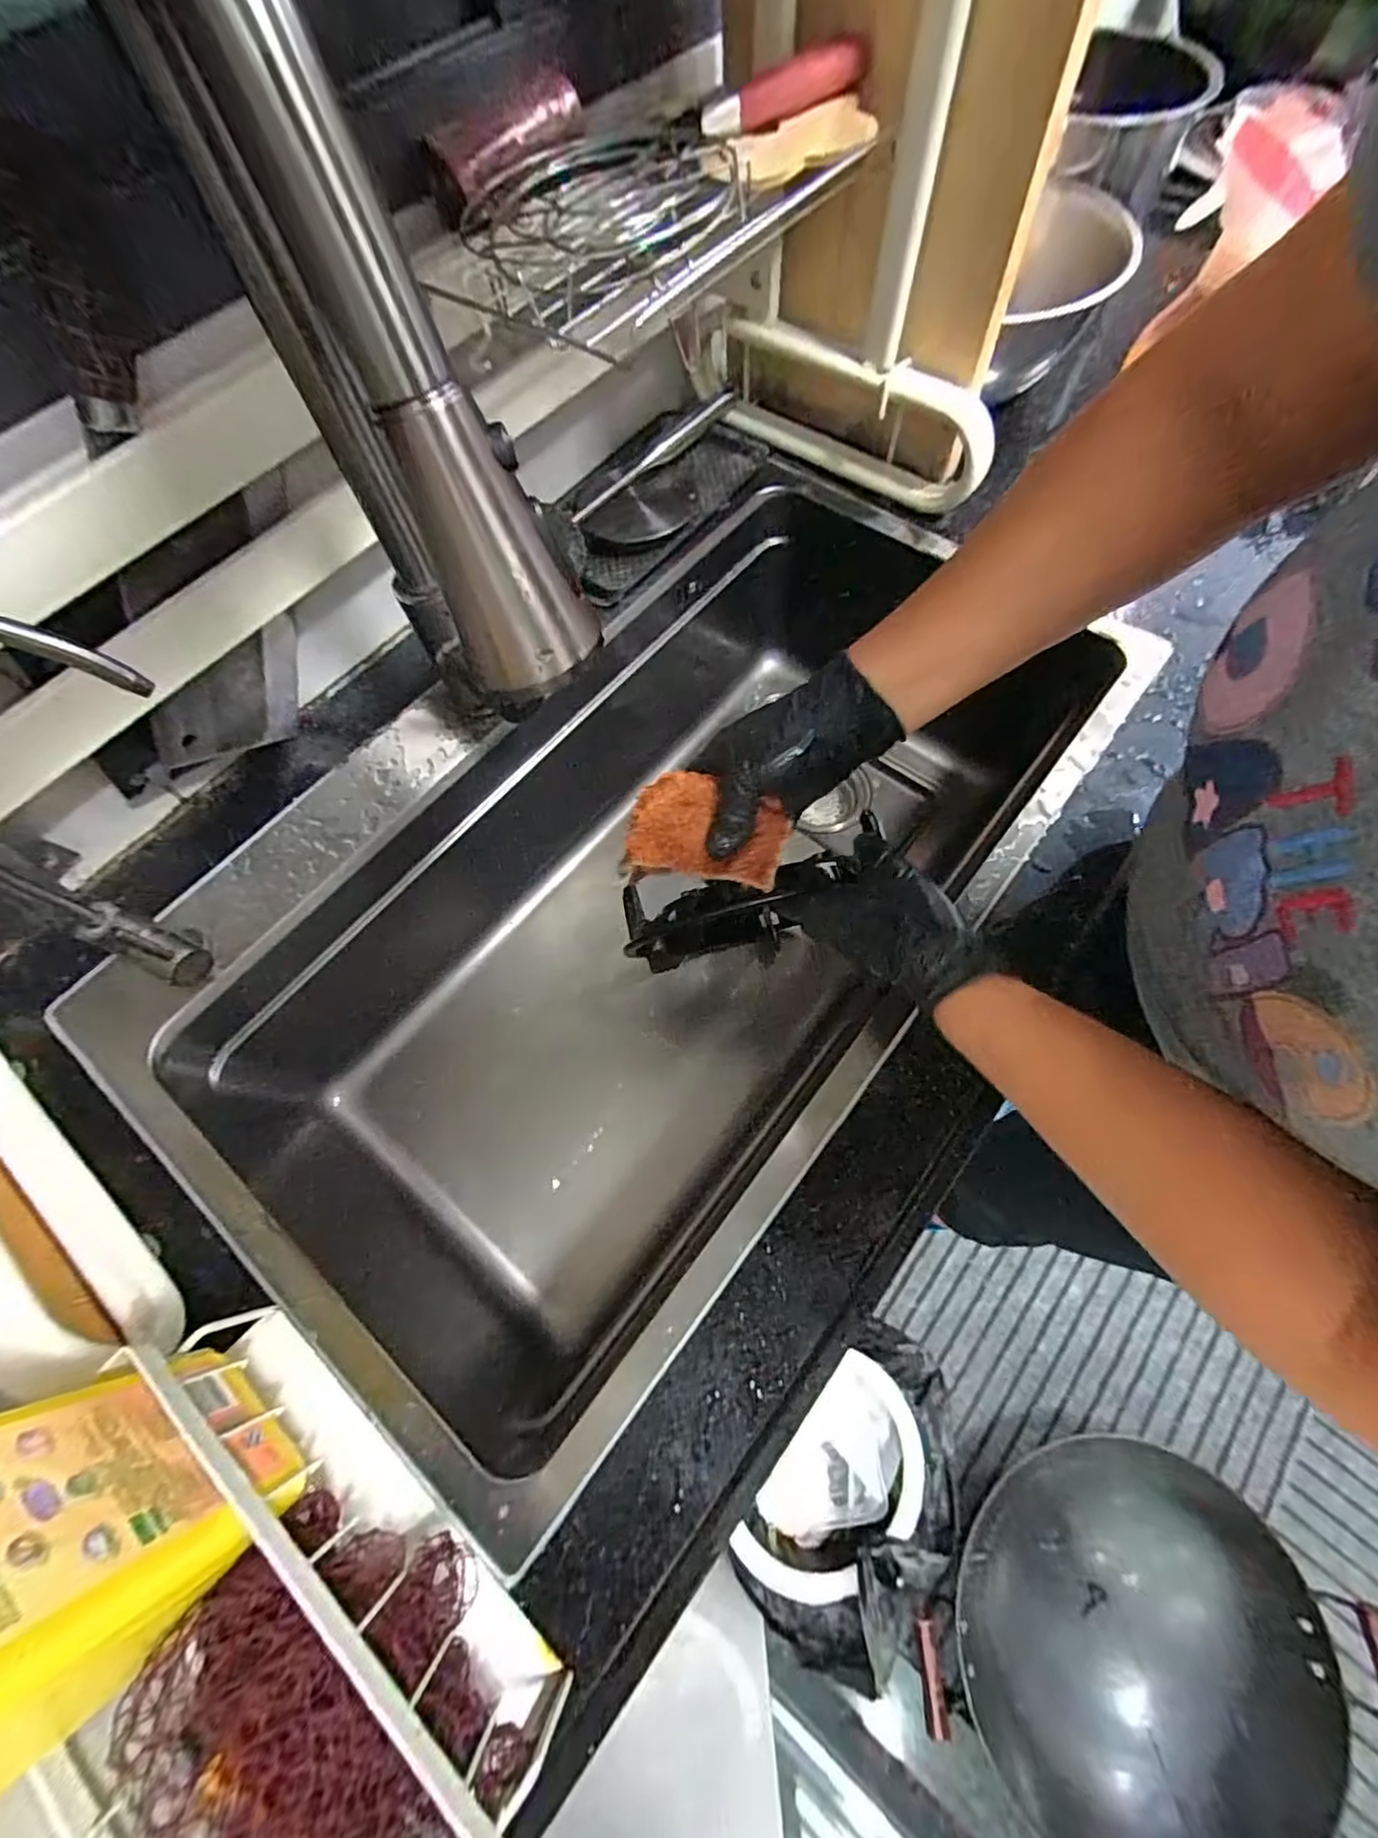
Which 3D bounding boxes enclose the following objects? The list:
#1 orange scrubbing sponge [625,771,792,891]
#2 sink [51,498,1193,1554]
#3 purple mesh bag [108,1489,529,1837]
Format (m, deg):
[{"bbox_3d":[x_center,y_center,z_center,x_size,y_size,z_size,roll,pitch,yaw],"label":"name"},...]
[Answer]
[{"bbox_3d":[0.012,-0.059,0.414,0.100,0.018,0.063,11,101,5],"label":"orange scrubbing sponge"},{"bbox_3d":[-0.004,-0.048,0.591,0.457,0.248,0.807,37,73,16],"label":"sink"},{"bbox_3d":[-0.136,0.323,0.255,0.140,0.113,0.095,30,71,14],"label":"purple mesh bag"}]

